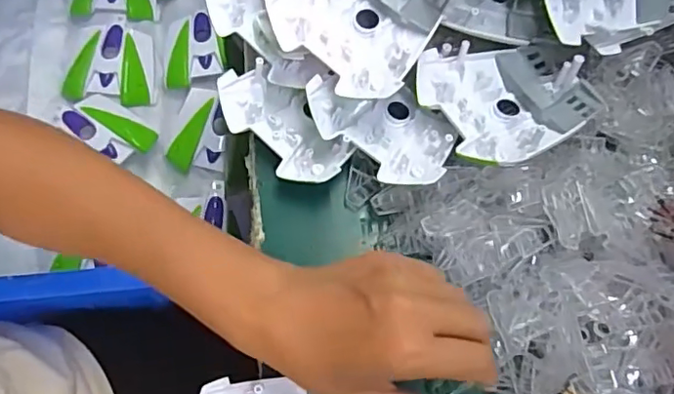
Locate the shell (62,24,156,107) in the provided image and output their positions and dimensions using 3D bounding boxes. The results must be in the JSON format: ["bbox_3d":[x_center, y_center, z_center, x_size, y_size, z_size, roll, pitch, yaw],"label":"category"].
[{"bbox_3d":[-0.249,-0.145,0.609,0.095,0.040,0.102,-3,73,-3],"label":"shell"}]

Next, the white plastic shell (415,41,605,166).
[{"bbox_3d":[0.112,-0.072,0.365,0.104,0.028,0.095,-28,76,-11],"label":"white plastic shell"}]

